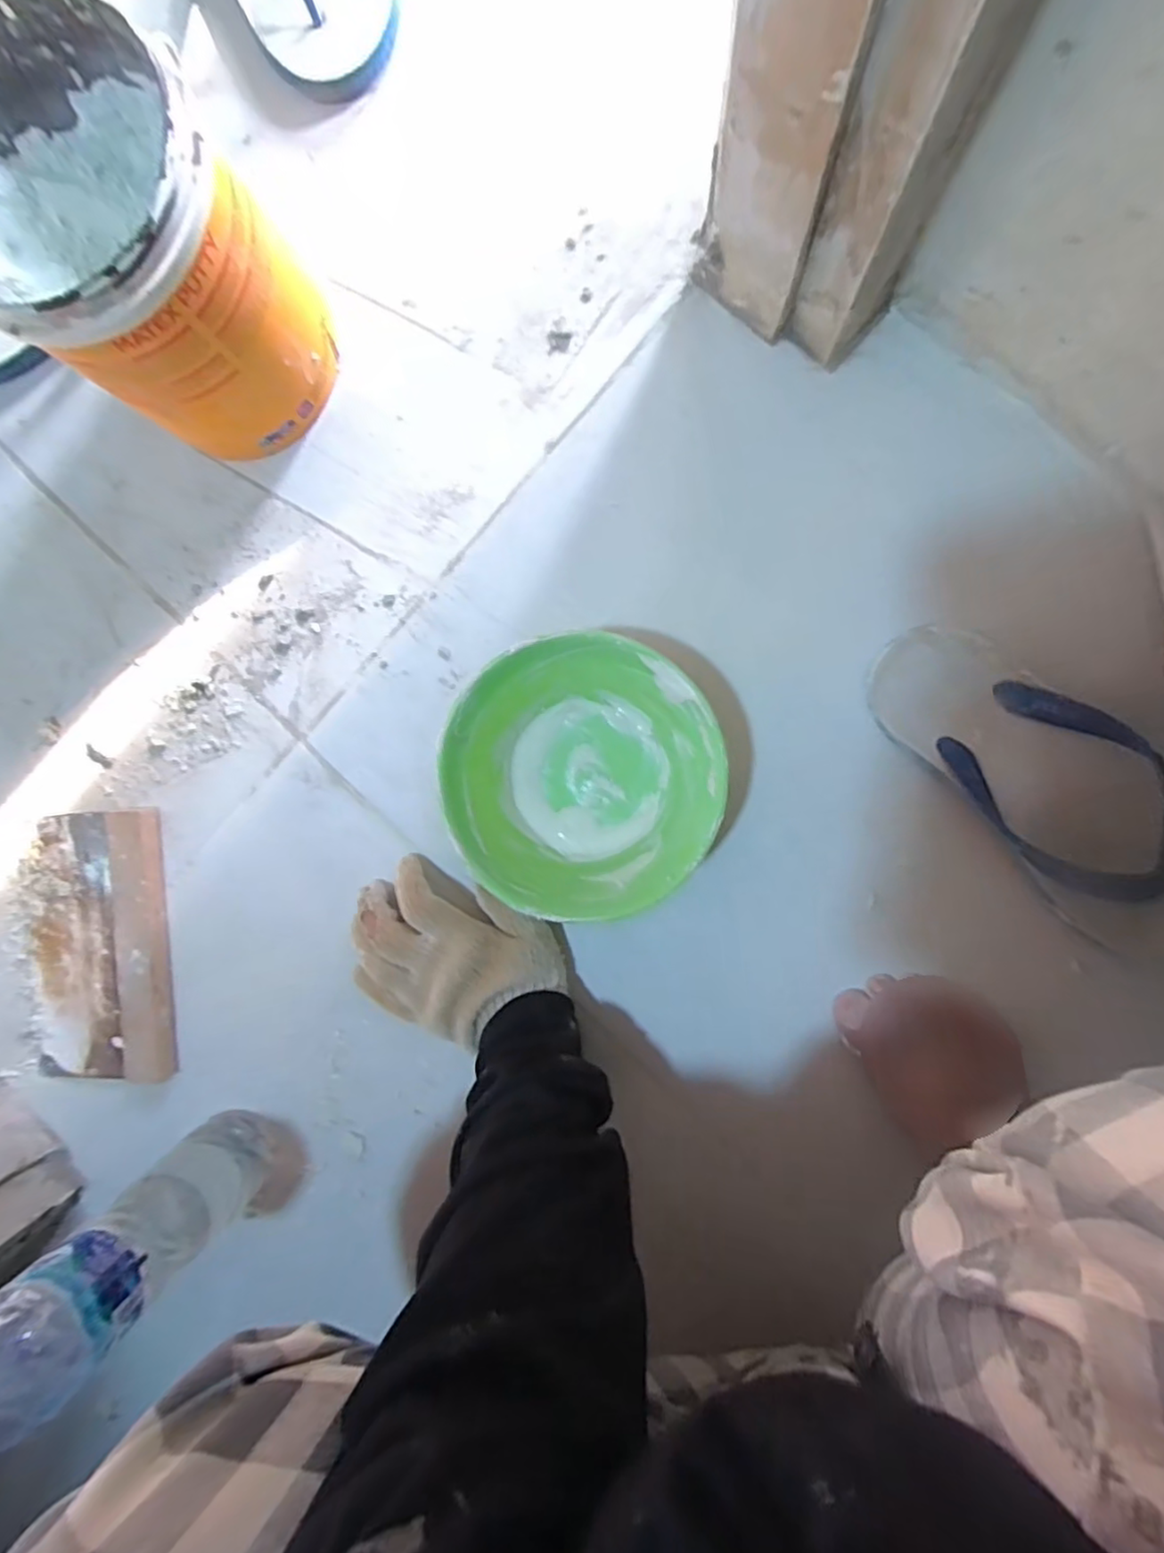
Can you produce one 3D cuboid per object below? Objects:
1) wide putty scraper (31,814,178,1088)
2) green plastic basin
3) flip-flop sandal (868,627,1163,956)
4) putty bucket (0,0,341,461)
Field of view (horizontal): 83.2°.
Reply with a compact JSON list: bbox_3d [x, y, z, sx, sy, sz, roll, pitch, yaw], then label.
[{"bbox_3d":[-0.368,0.129,0.497,0.120,0.021,0.200,-2,92,6],"label":"wide putty scraper"},{"bbox_3d":[0.003,-0.001,0.419,0.161,0.071,0.162,0,92,6],"label":"green plastic basin"},{"bbox_3d":[0.279,-0.002,0.396,0.096,0.041,0.231,-40,75,6],"label":"flip-flop sandal"},{"bbox_3d":[-0.251,-0.296,0.386,0.137,0.162,0.149,0,92,6],"label":"putty bucket"}]

